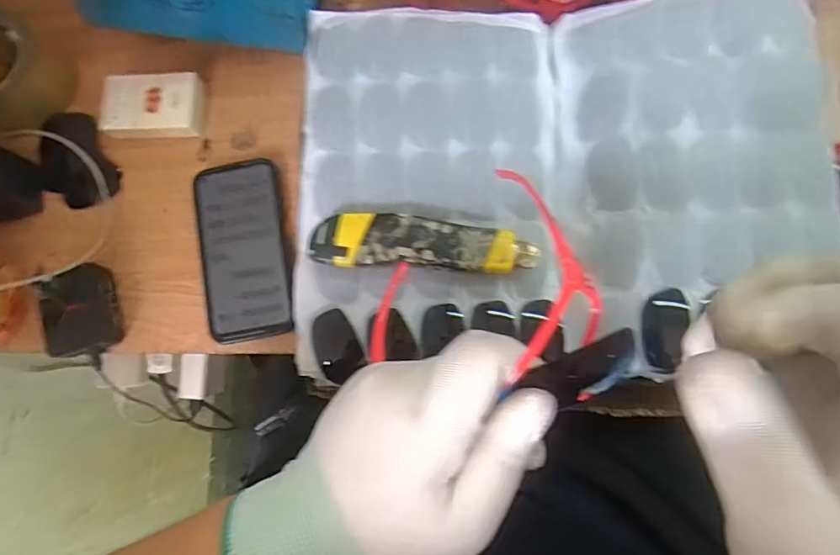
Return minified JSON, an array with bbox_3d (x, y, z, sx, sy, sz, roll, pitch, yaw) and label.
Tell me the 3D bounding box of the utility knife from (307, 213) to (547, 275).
[{"bbox_3d":[0.004,-0.024,0.372,0.154,0.025,0.037,2,82,5],"label":"utility knife"}]

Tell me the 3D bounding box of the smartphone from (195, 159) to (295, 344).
[{"bbox_3d":[-0.161,-0.026,0.479,0.077,0.018,0.161,-8,81,3],"label":"smartphone"}]

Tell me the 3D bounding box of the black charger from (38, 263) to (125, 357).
[{"bbox_3d":[-0.301,0.029,0.465,0.053,0.036,0.074,-19,80,1],"label":"black charger"}]

